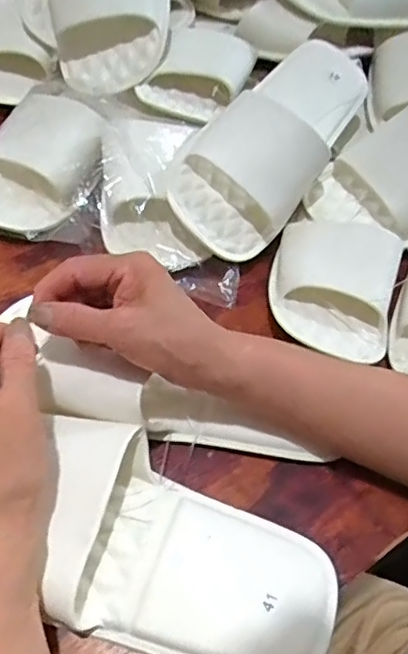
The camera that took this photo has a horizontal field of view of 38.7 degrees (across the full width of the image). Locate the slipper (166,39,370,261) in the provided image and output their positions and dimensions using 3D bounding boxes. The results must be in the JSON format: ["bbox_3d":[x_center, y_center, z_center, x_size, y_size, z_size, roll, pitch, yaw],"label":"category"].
[{"bbox_3d":[0.070,-0.166,0.485,0.097,0.069,0.244,39,70,-2],"label":"slipper"}]

